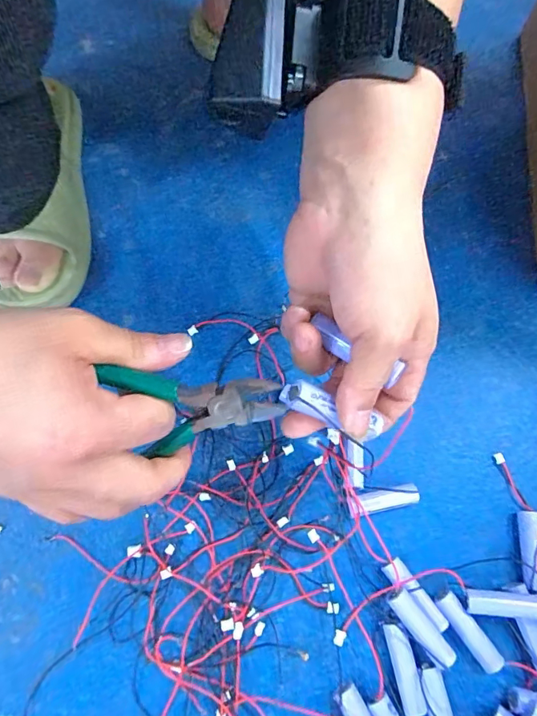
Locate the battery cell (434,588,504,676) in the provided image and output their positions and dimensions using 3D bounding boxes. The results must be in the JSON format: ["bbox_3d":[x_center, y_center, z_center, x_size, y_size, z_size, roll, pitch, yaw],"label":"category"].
[{"bbox_3d":[0.127,0.174,0.292,0.014,0.015,0.050,-34,74,-15],"label":"battery cell"}]

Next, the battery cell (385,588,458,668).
[{"bbox_3d":[0.093,0.166,0.282,0.014,0.015,0.051,-37,75,-15],"label":"battery cell"}]

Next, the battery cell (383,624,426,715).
[{"bbox_3d":[0.084,0.192,0.283,0.014,0.013,0.049,-9,67,-6],"label":"battery cell"}]

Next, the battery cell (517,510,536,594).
[{"bbox_3d":[0.179,0.131,0.309,0.013,0.013,0.051,11,68,1],"label":"battery cell"}]

